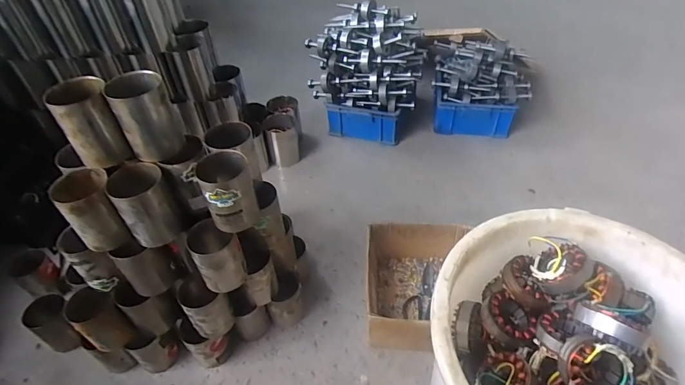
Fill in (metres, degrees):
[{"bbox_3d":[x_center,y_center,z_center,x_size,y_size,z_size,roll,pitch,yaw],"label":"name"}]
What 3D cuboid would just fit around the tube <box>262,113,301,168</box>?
[{"bbox_3d":[-0.220,-0.189,1.439,0.117,0.158,0.117,-13,46,-8],"label":"tube"}]

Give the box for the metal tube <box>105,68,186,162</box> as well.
[{"bbox_3d":[-0.350,-0.139,0.711,0.096,0.133,0.091,-25,49,-19],"label":"metal tube"}]

